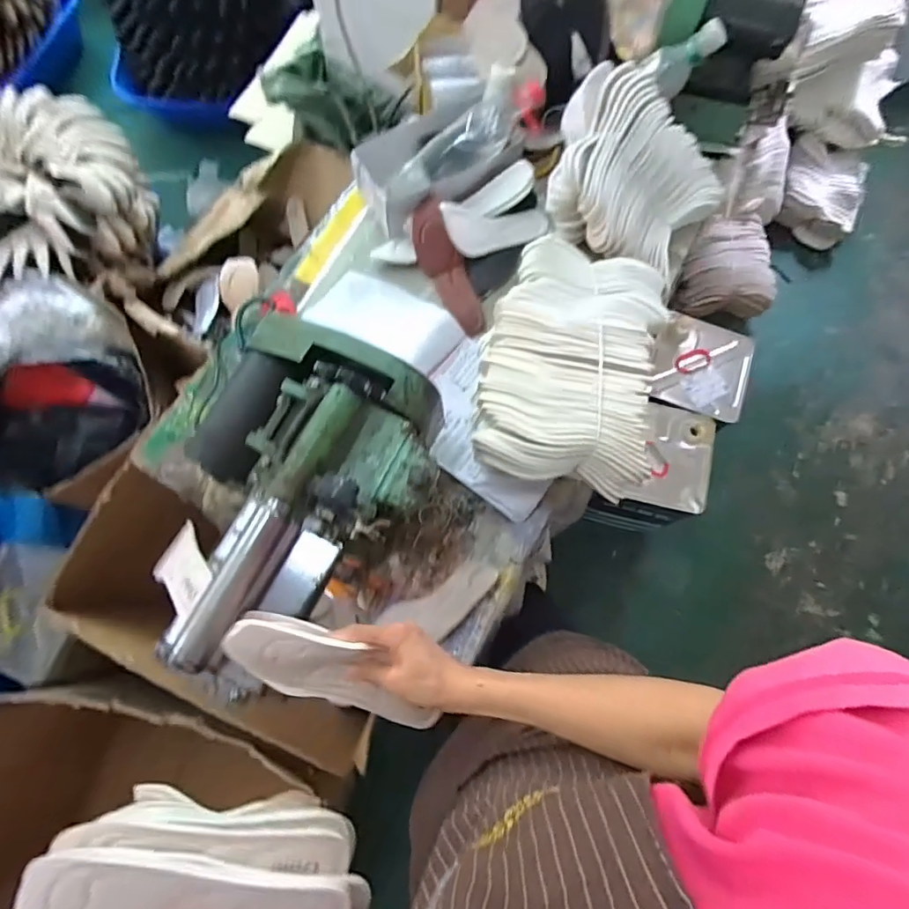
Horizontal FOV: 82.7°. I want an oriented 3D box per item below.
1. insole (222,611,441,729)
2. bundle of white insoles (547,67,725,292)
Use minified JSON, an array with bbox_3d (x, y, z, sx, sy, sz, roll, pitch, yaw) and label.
[{"bbox_3d":[-0.110,0.212,0.487,0.216,0.021,0.088,31,111,-24],"label":"insole"},{"bbox_3d":[0.280,-0.439,0.826,0.281,0.147,0.244,28,76,7],"label":"bundle of white insoles"}]

